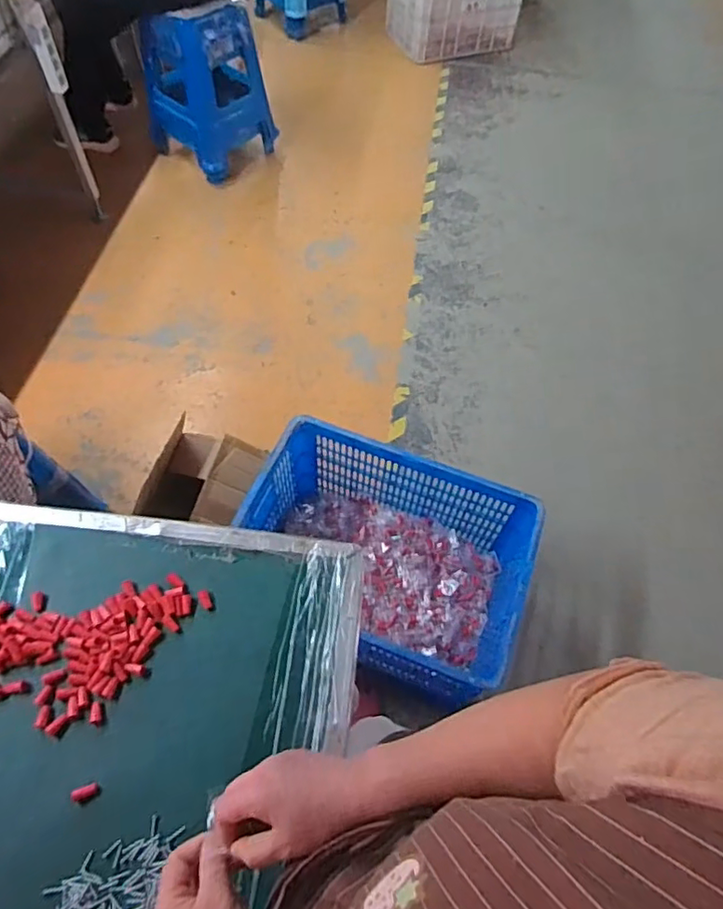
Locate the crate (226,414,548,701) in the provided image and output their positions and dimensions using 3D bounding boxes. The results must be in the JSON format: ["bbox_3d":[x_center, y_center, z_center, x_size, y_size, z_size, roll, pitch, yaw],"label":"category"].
[{"bbox_3d":[0.042,0.243,1.334,0.616,0.306,0.420,20,60,9],"label":"crate"}]

